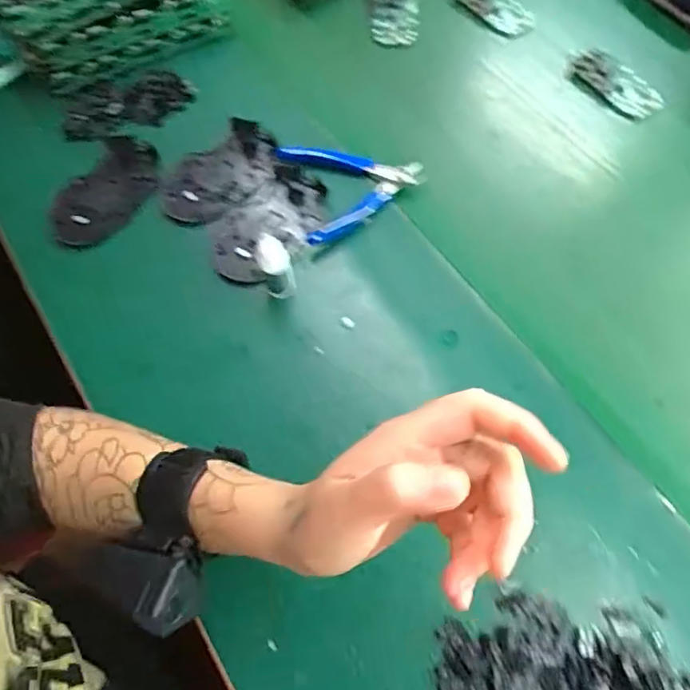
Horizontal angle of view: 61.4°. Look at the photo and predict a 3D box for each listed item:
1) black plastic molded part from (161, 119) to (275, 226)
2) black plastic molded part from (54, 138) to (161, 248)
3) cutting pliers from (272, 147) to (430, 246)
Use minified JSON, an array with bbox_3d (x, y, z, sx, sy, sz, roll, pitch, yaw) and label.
[{"bbox_3d":[-0.111,-0.154,0.524,0.117,0.009,0.077,-37,68,-16],"label":"black plastic molded part"},{"bbox_3d":[-0.213,-0.136,0.522,0.073,0.012,0.117,31,68,16],"label":"black plastic molded part"},{"bbox_3d":[0.012,-0.144,0.514,0.117,0.023,0.107,-15,64,-6],"label":"cutting pliers"}]

